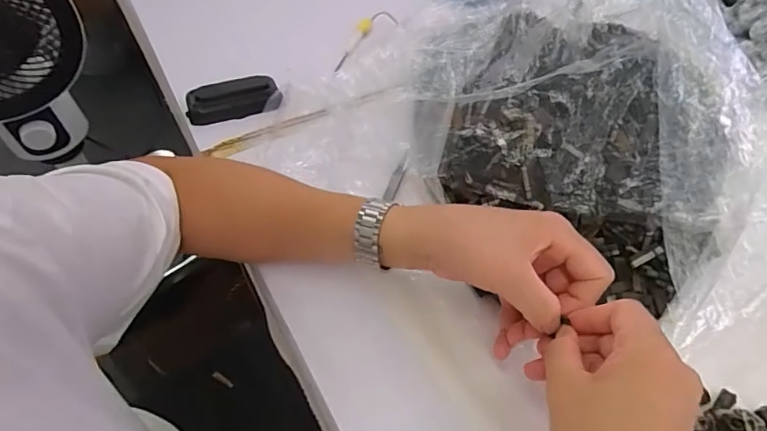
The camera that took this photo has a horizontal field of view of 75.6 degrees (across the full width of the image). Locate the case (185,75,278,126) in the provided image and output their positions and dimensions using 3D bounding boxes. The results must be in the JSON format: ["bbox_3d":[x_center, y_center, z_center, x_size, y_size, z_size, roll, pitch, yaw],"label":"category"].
[{"bbox_3d":[-0.177,-0.136,0.578,0.101,0.026,0.048,-13,52,-8],"label":"case"}]

